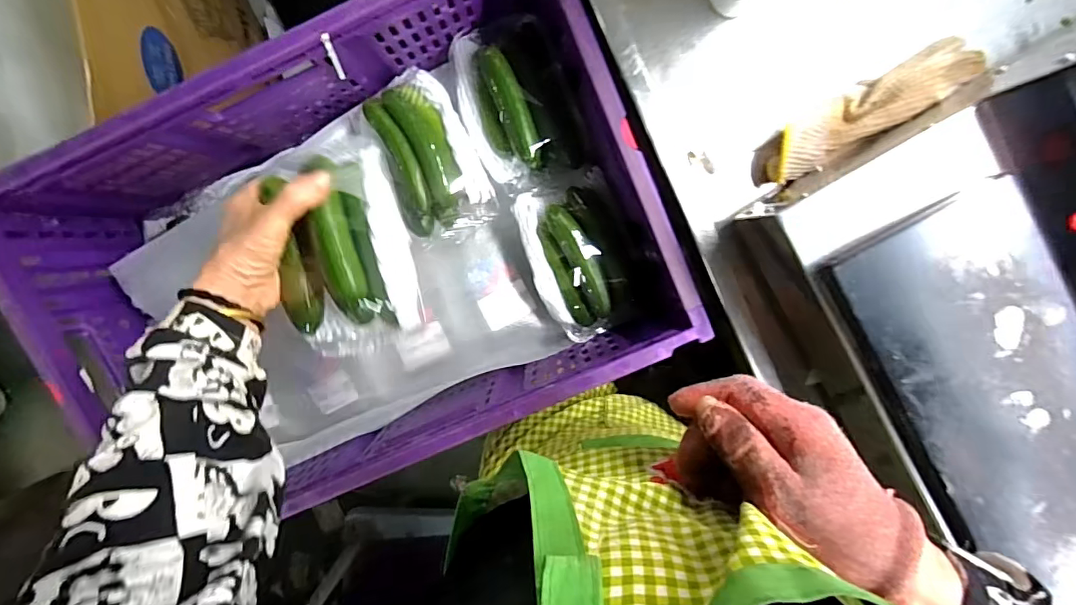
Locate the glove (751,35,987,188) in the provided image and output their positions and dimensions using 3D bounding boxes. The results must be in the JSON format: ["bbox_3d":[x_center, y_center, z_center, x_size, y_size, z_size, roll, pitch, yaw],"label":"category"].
[{"bbox_3d":[0.273,-0.160,0.414,0.191,0.050,0.040,-30,99,3],"label":"glove"}]

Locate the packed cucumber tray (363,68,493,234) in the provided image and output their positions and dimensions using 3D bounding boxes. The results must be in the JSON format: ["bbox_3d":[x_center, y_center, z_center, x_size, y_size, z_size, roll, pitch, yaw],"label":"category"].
[{"bbox_3d":[-0.122,-0.161,0.549,0.110,0.057,0.179,-17,100,1],"label":"packed cucumber tray"}]

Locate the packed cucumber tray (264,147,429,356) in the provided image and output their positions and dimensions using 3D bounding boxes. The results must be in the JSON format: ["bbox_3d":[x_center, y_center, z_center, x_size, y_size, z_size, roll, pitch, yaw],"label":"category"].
[{"bbox_3d":[-0.167,-0.040,0.424,0.110,0.056,0.170,-12,100,0],"label":"packed cucumber tray"}]

